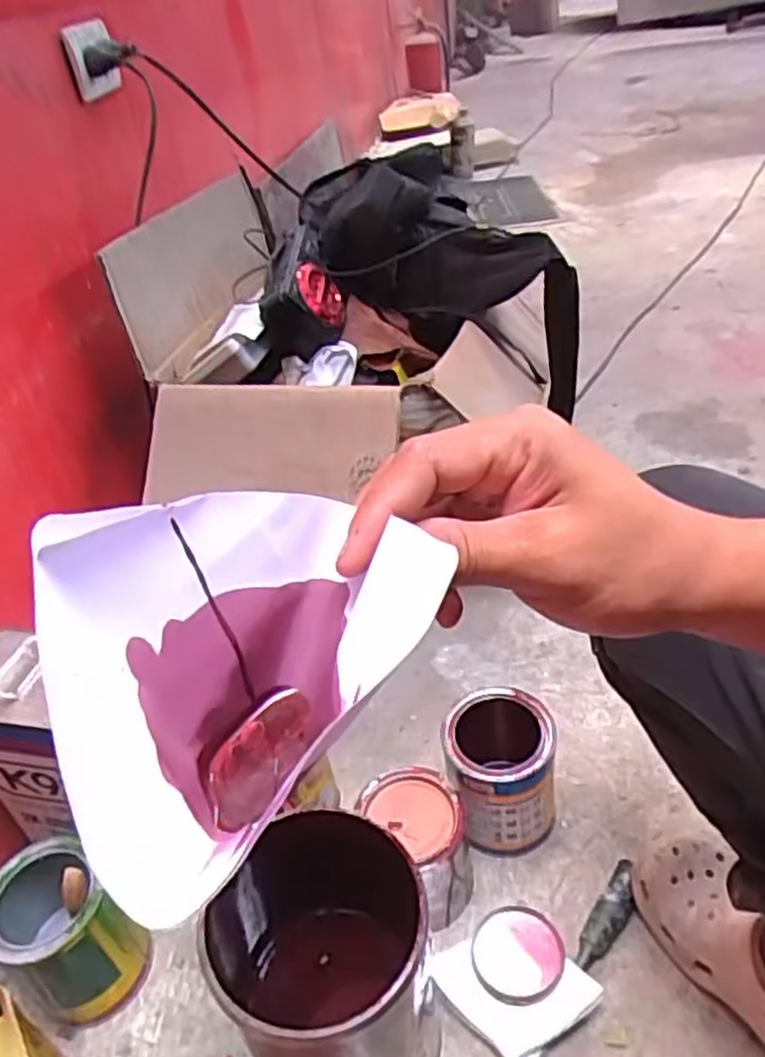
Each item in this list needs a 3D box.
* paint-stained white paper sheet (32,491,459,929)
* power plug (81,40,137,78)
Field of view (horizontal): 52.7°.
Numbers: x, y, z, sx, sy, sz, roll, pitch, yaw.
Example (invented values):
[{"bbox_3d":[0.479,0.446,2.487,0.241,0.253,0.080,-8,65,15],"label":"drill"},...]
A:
[{"bbox_3d":[-0.036,0.042,0.217,0.111,0.096,0.073,-32,44,-28],"label":"paint-stained white paper sheet"},{"bbox_3d":[-0.312,-0.540,0.886,0.059,0.032,0.028,-15,38,-9],"label":"power plug"}]

